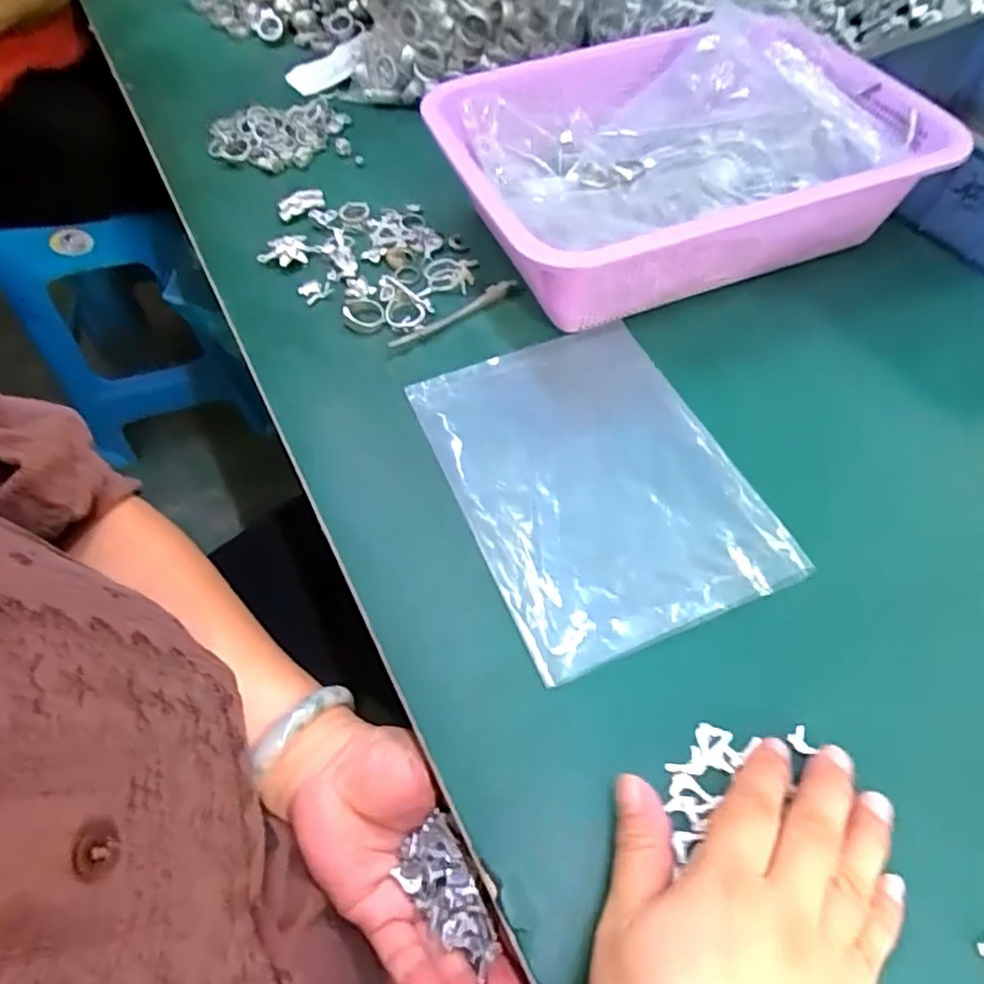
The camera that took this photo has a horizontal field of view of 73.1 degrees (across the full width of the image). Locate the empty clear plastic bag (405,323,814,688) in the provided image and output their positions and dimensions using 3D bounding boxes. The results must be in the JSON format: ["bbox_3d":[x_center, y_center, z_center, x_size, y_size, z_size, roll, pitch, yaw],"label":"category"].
[{"bbox_3d":[0.053,-0.011,0.364,0.143,0.010,0.195,-22,58,-10],"label":"empty clear plastic bag"}]

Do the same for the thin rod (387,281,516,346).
[{"bbox_3d":[-0.025,-0.118,0.441,0.099,0.006,0.010,-33,60,-18],"label":"thin rod"}]

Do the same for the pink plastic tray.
[{"bbox_3d":[0.122,-0.220,0.454,0.297,0.088,0.219,-21,57,-10],"label":"pink plastic tray"}]

